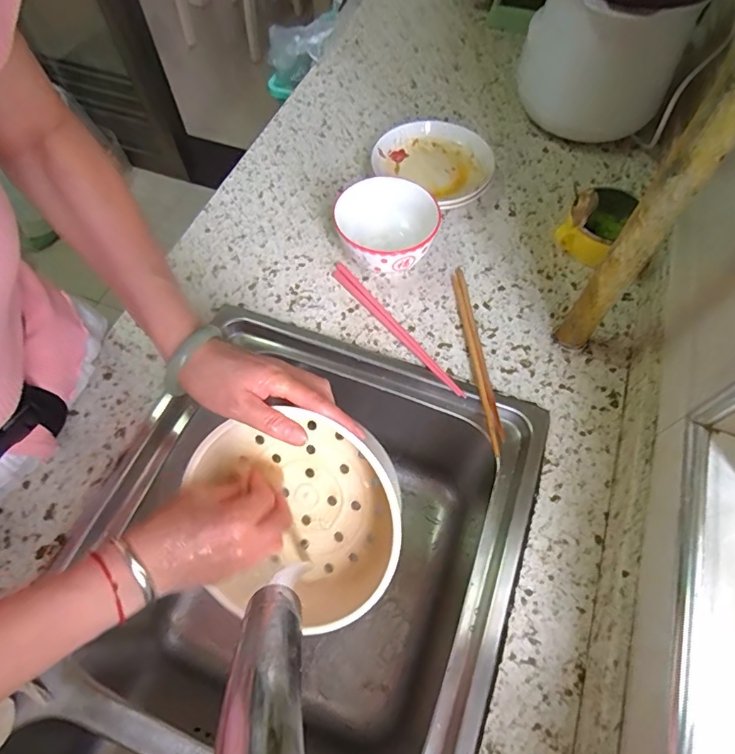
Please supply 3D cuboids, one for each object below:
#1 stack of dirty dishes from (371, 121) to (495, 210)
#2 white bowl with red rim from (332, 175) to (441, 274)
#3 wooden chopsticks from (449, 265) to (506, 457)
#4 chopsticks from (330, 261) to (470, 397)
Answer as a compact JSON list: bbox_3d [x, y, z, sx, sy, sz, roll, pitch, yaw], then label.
[{"bbox_3d":[0.093,-0.300,0.678,0.170,0.034,0.151,25,65,13],"label":"stack of dirty dishes"},{"bbox_3d":[0.029,-0.174,0.591,0.115,0.071,0.113,0,62,0],"label":"white bowl with red rim"},{"bbox_3d":[0.123,-0.028,0.541,0.018,0.011,0.236,-5,62,-3],"label":"wooden chopsticks"},{"bbox_3d":[0.032,-0.060,0.563,0.019,0.009,0.233,-35,67,-17],"label":"chopsticks"}]

